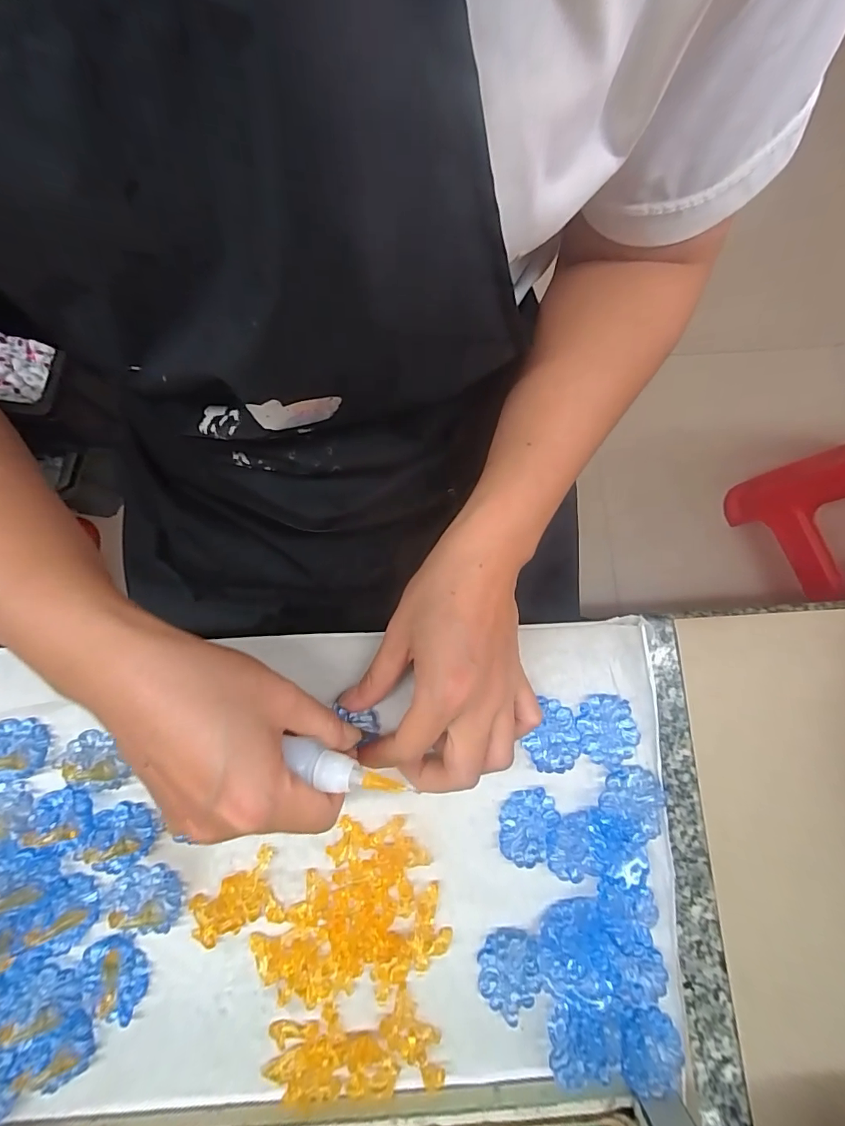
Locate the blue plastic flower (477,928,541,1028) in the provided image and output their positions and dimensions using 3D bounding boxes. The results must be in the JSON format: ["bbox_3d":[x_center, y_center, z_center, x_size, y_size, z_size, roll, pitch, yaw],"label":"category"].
[{"bbox_3d":[0.042,0.202,0.225,0.029,0.008,0.037,-4,78,-1],"label":"blue plastic flower"}]

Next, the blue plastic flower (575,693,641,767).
[{"bbox_3d":[0.098,0.089,0.245,0.029,0.009,0.035,-12,78,-3],"label":"blue plastic flower"}]

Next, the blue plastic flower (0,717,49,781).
[{"bbox_3d":[-0.217,0.098,0.238,0.036,0.012,0.030,-4,78,-1],"label":"blue plastic flower"}]

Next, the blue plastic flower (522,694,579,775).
[{"bbox_3d":[0.070,0.093,0.246,0.029,0.006,0.036,17,78,3],"label":"blue plastic flower"}]

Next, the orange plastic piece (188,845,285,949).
[{"bbox_3d":[-0.095,0.168,0.228,0.044,0.011,0.034,-16,78,-4],"label":"orange plastic piece"}]

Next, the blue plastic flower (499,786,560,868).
[{"bbox_3d":[0.054,0.136,0.239,0.027,0.005,0.036,26,79,5],"label":"blue plastic flower"}]

